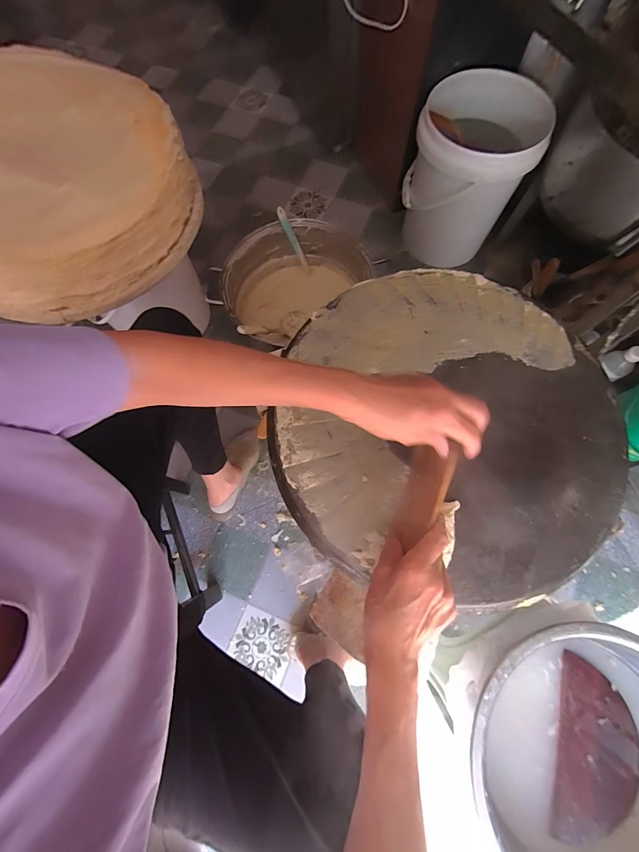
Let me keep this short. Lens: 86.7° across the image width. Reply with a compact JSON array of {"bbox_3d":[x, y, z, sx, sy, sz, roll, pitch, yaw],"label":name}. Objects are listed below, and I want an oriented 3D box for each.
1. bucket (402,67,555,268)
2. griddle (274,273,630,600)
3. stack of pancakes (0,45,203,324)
[{"bbox_3d":[0.385,-0.664,0.939,0.285,0.369,0.285,0,73,1],"label":"bucket"},{"bbox_3d":[0.179,-0.022,0.479,0.458,0.026,0.467,0,73,1],"label":"griddle"},{"bbox_3d":[-0.477,-0.436,0.611,0.461,0.156,0.443,-41,77,-11],"label":"stack of pancakes"}]

